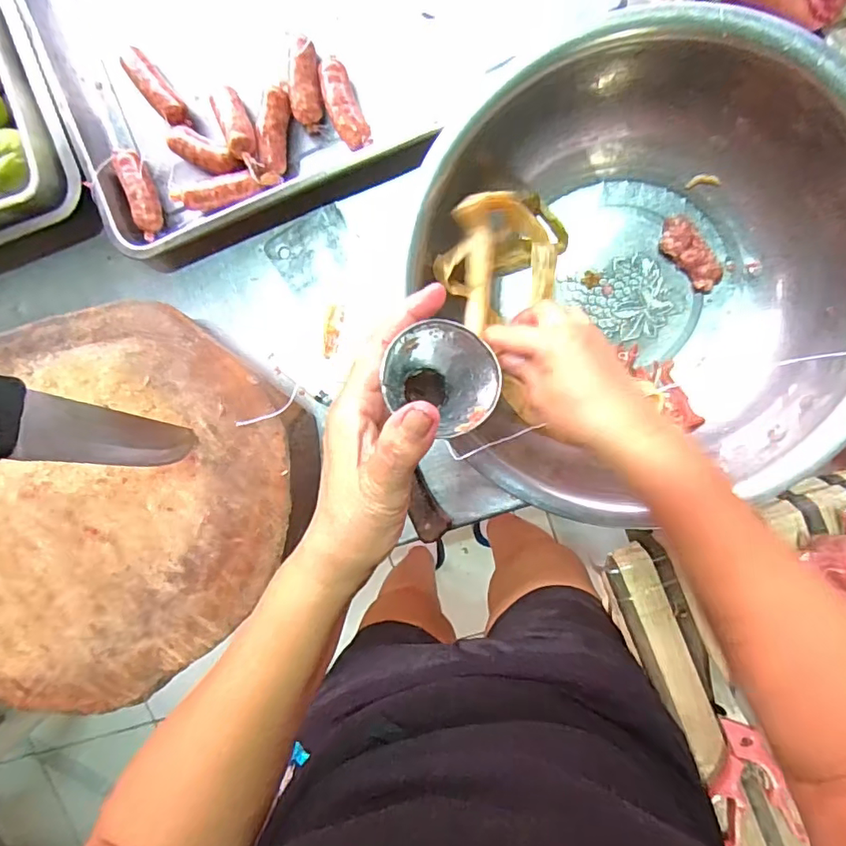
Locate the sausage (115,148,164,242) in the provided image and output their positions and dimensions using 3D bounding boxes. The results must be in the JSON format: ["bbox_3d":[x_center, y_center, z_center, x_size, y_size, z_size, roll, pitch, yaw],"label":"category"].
[{"bbox_3d":[-0.294,-0.237,0.547,0.025,0.022,0.088,-20,93,9],"label":"sausage"}]

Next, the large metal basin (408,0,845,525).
[{"bbox_3d":[0.182,-0.118,0.458,0.340,0.138,0.363,1,99,6],"label":"large metal basin"}]

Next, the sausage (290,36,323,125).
[{"bbox_3d":[-0.113,-0.329,0.508,0.026,0.022,0.073,0,96,7],"label":"sausage"}]

